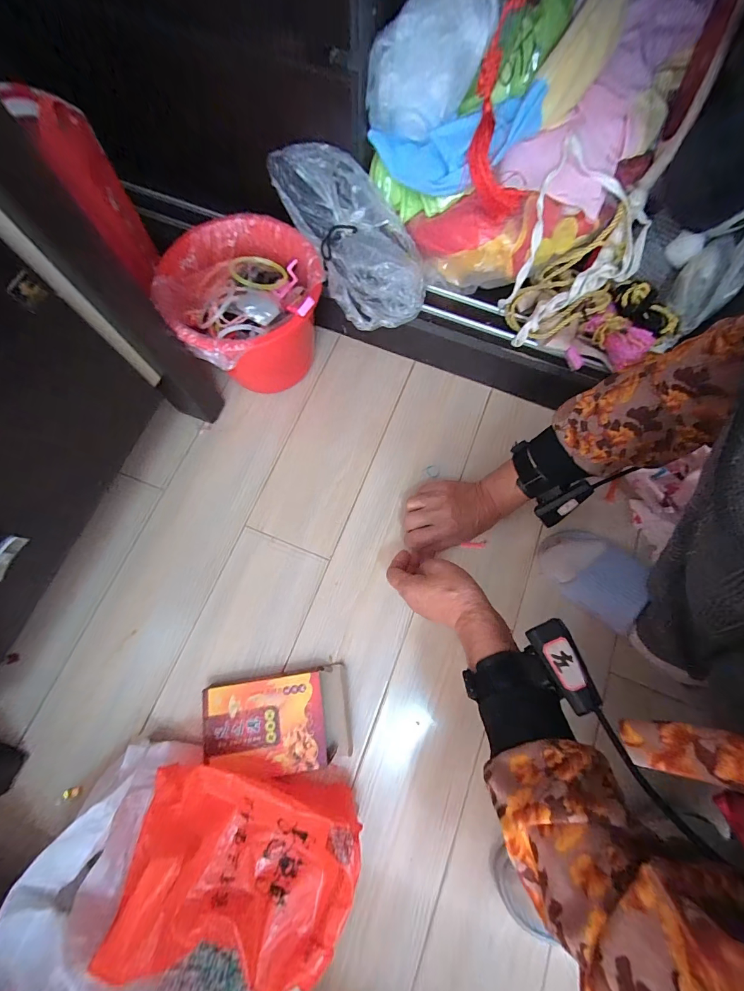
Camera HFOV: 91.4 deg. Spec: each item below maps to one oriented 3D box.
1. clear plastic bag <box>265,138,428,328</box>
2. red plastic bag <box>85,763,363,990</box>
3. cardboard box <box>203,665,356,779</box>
[{"bbox_3d":[-0.022,-0.320,0.458,0.225,0.108,0.078,50,37,-21],"label":"clear plastic bag"},{"bbox_3d":[-0.123,0.370,0.354,0.211,0.092,0.156,12,75,2],"label":"red plastic bag"},{"bbox_3d":[-0.111,0.268,0.432,0.165,0.034,0.099,-7,74,-3],"label":"cardboard box"}]

